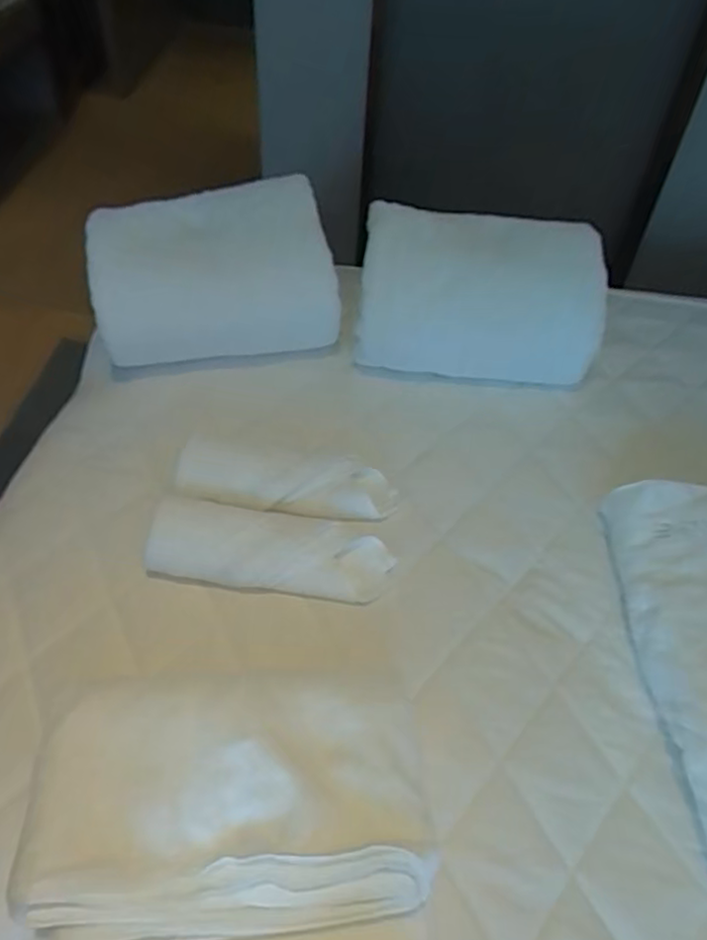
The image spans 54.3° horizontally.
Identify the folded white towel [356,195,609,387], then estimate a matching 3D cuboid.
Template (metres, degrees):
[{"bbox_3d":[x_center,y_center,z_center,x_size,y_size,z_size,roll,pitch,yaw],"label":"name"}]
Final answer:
[{"bbox_3d":[0.149,-0.208,0.837,0.273,0.153,0.138,6,49,1],"label":"folded white towel"}]

